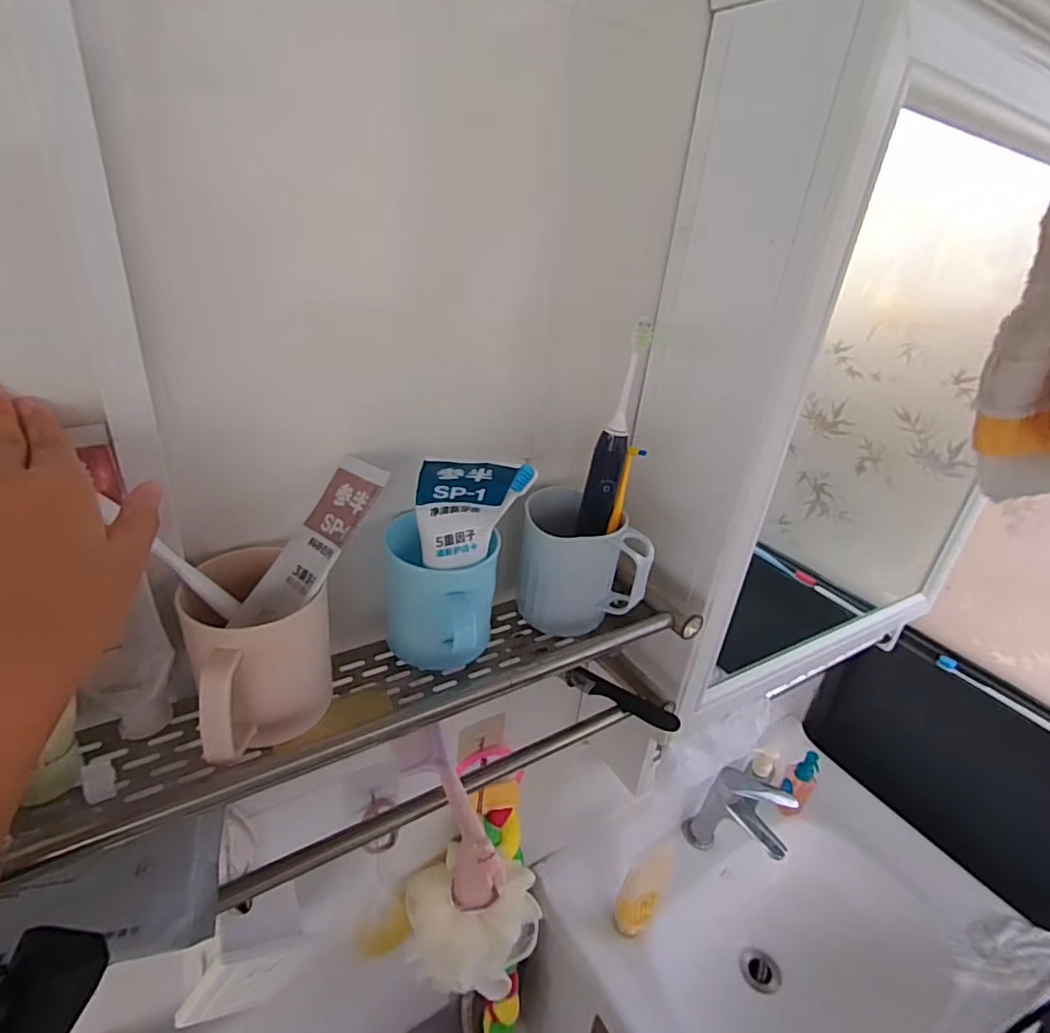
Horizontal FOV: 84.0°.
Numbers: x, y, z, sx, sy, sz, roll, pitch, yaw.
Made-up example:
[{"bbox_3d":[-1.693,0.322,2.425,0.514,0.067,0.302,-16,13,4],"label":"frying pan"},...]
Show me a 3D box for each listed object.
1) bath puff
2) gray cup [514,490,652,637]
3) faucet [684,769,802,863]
[{"bbox_3d":[-0.056,0.452,0.655,0.152,0.095,0.118,1,29,-7],"label":"bath puff"},{"bbox_3d":[0.047,0.042,0.495,0.100,0.101,0.086,7,29,3],"label":"gray cup"},{"bbox_3d":[0.333,0.475,0.897,0.134,0.157,0.079,26,35,33],"label":"faucet"}]

